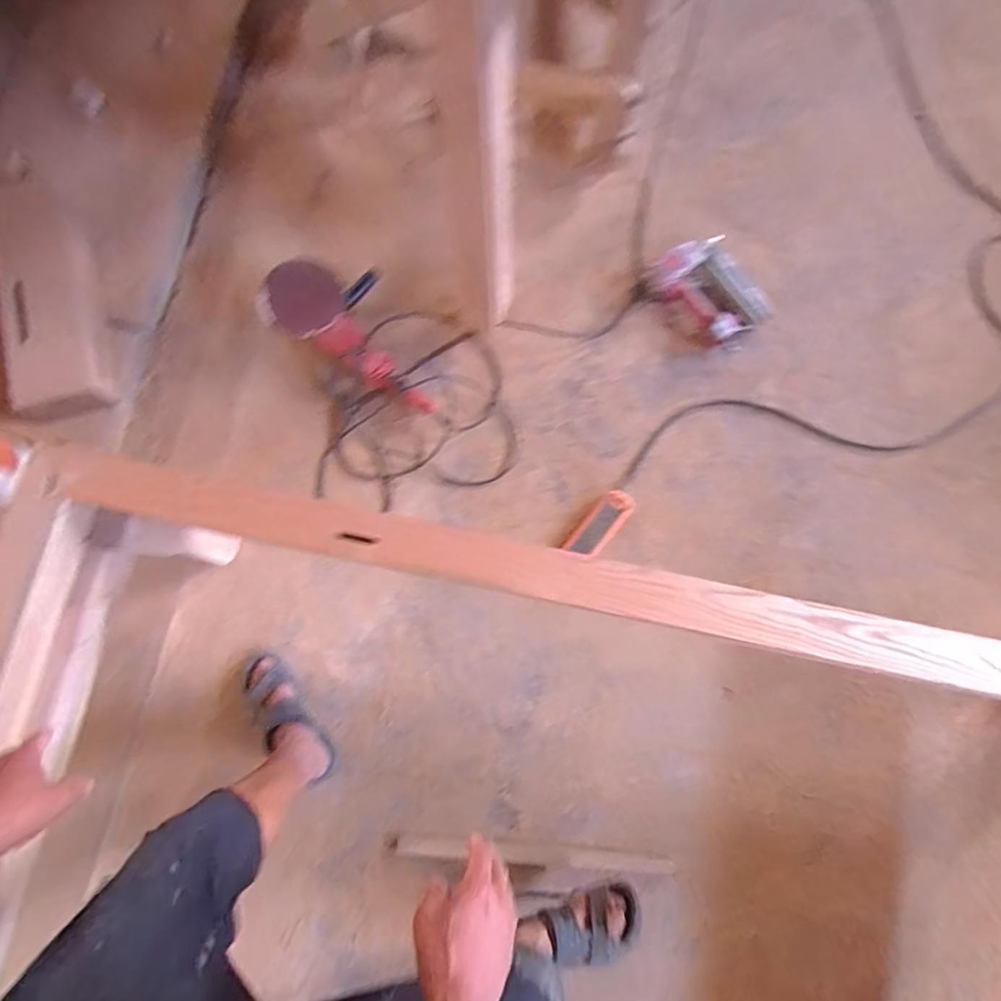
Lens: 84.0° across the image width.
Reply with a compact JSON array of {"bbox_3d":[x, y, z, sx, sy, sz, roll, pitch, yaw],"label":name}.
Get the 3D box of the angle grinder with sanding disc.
[{"bbox_3d":[-0.321,-0.397,1.333,0.476,0.123,0.267,43,82,-7],"label":"angle grinder with sanding disc"}]

